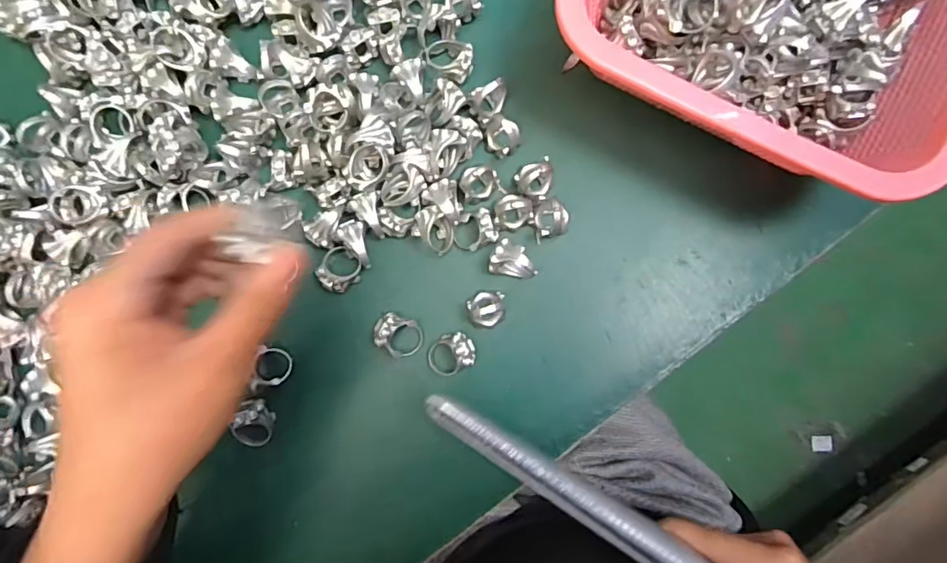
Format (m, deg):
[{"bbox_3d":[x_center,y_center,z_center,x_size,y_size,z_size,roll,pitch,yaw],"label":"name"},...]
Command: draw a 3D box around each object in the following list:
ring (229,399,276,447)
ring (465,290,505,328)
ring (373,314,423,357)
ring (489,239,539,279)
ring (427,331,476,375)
[{"bbox_3d":[-0.121,0.077,0.291,0.020,0.017,0.024,-32,129,23],"label":"ring"},{"bbox_3d":[0.008,0.016,0.293,0.020,0.020,0.020,0,89,-1],"label":"ring"},{"bbox_3d":[-0.040,0.029,0.289,0.026,0.022,0.020,38,88,0],"label":"ring"},{"bbox_3d":[0.022,-0.011,0.291,0.025,0.024,0.017,16,88,-1],"label":"ring"},{"bbox_3d":[-0.013,0.040,0.289,0.026,0.020,0.020,-30,89,-2],"label":"ring"}]

